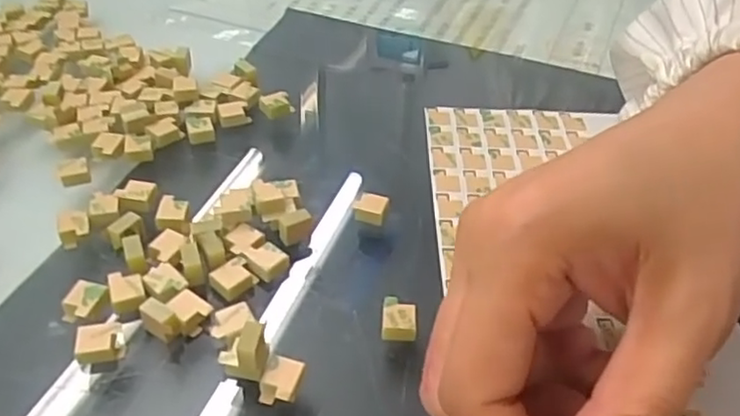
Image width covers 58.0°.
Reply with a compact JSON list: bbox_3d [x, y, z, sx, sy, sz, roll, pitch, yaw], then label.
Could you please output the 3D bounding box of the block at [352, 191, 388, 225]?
[{"bbox_3d":[0.000,0.000,0.244,0.011,0.006,0.011,13,43,10],"label":"block"}]

